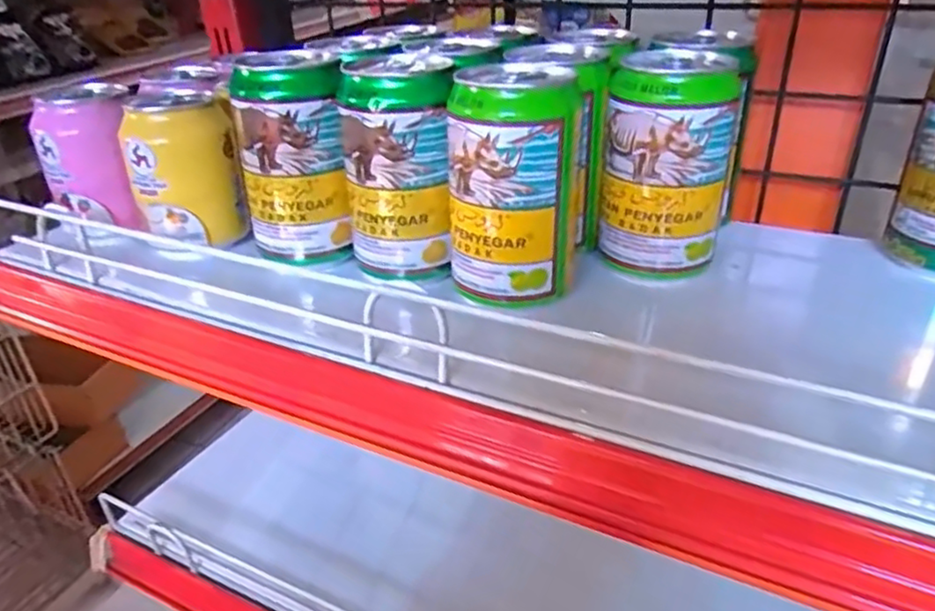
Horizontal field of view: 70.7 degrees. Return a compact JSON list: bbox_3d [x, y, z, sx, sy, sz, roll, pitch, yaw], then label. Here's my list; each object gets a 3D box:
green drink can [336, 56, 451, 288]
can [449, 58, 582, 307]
[{"bbox_3d":[-0.036,-0.075,0.359,0.056,0.108,0.055,-5,31,-3],"label":"green drink can"},{"bbox_3d":[0.023,-0.060,0.328,0.060,0.104,0.054,-1,31,4],"label":"can"}]

